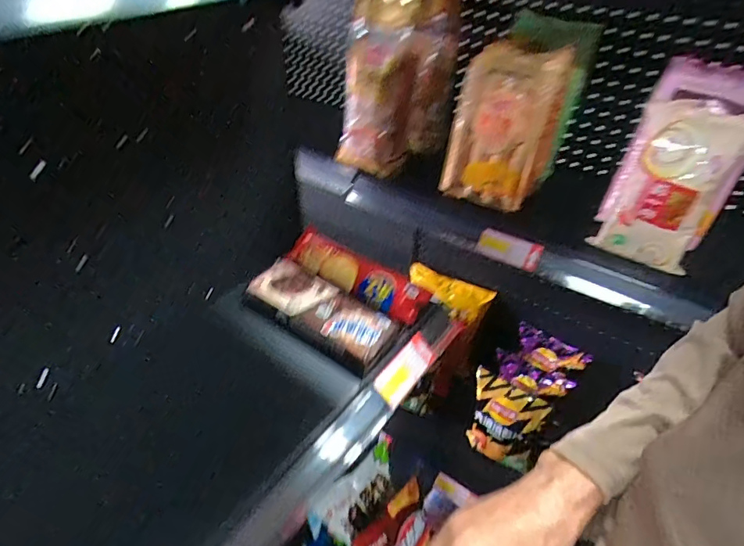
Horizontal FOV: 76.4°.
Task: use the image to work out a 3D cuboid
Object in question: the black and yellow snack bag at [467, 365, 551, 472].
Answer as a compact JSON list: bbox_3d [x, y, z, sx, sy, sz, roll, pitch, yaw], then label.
[{"bbox_3d":[0.286,0.328,1.022,0.155,0.190,0.096,14,40,17],"label":"black and yellow snack bag"}]

